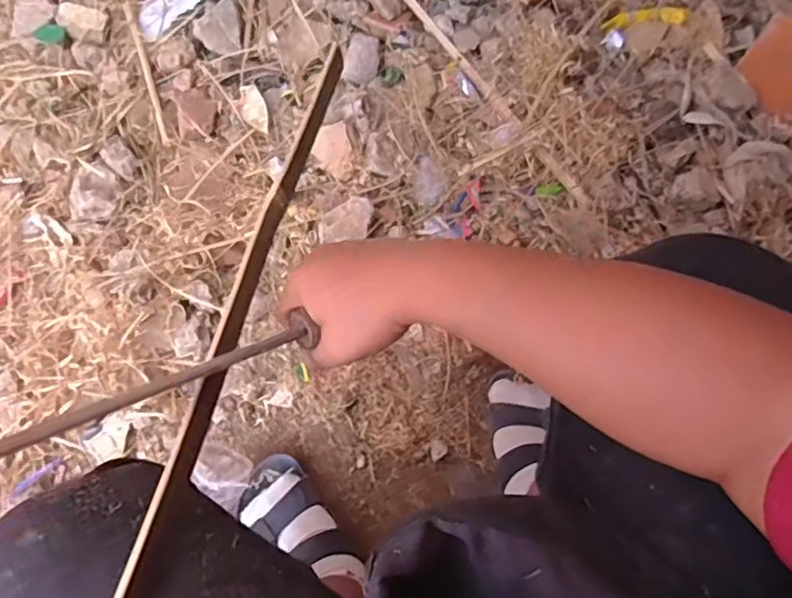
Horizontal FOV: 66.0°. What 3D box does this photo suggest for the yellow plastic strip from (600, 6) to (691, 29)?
[{"bbox_3d":[0.384,-0.433,0.938,0.126,0.009,0.037,-3,63,6],"label":"yellow plastic strip"}]

